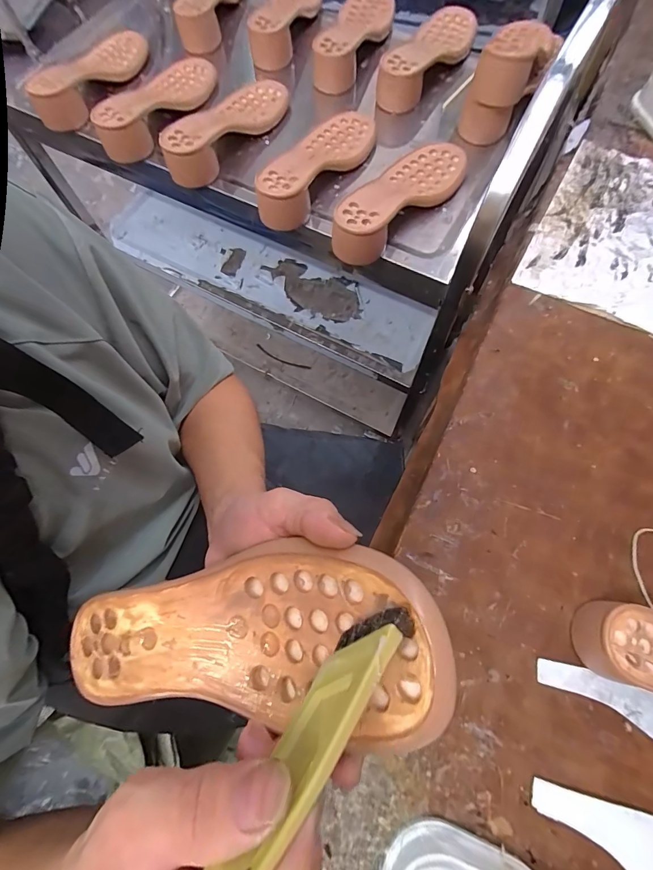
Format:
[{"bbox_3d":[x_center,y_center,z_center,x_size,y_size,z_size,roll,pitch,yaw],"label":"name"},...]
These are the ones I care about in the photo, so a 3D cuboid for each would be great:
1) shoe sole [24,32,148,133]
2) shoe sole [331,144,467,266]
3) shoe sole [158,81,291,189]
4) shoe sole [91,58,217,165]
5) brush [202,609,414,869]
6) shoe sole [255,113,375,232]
[{"bbox_3d":[-0.375,-0.587,0.609,0.083,0.066,0.236,15,71,7],"label":"shoe sole"},{"bbox_3d":[0.093,-0.312,0.487,0.087,0.048,0.239,40,76,15],"label":"shoe sole"},{"bbox_3d":[-0.145,-0.448,0.547,0.094,0.050,0.239,30,74,12],"label":"shoe sole"},{"bbox_3d":[-0.254,-0.501,0.572,0.083,0.052,0.235,25,73,10],"label":"shoe sole"},{"bbox_3d":[-0.013,0.112,0.129,0.128,0.031,0.007,-41,99,-37],"label":"brush"},{"bbox_3d":[-0.013,-0.374,0.515,0.086,0.050,0.233,28,73,12],"label":"shoe sole"}]

